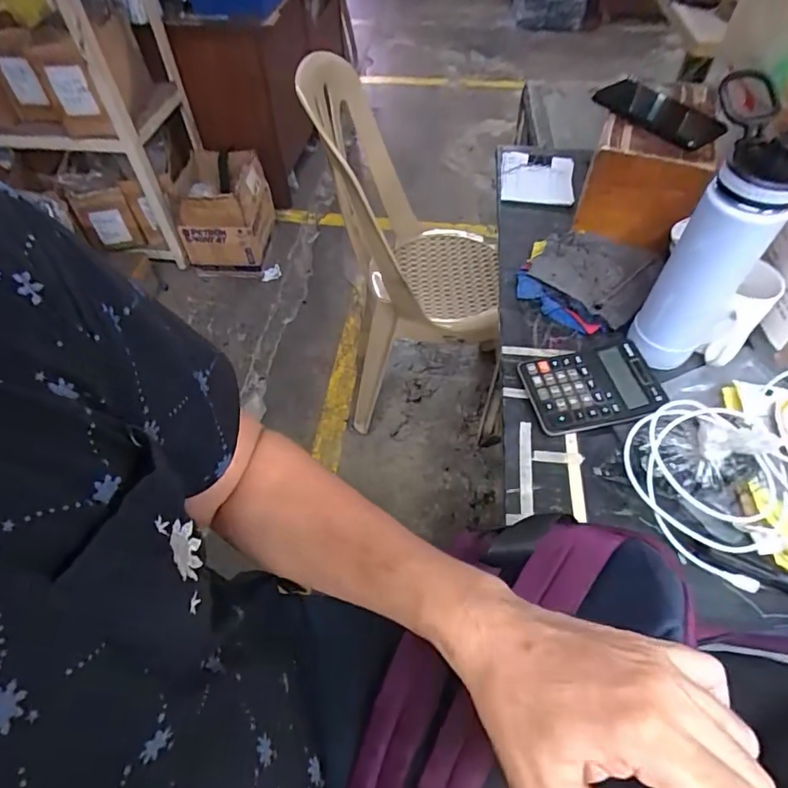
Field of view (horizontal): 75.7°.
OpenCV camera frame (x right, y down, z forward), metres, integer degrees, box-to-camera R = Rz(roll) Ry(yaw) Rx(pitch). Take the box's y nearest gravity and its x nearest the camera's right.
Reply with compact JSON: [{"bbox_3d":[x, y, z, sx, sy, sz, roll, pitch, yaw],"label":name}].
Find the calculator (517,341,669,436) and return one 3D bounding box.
[{"bbox_3d":[0.228,-0.008,0.584,0.143,0.030,0.101,-9,53,-5],"label":"calculator"}]

